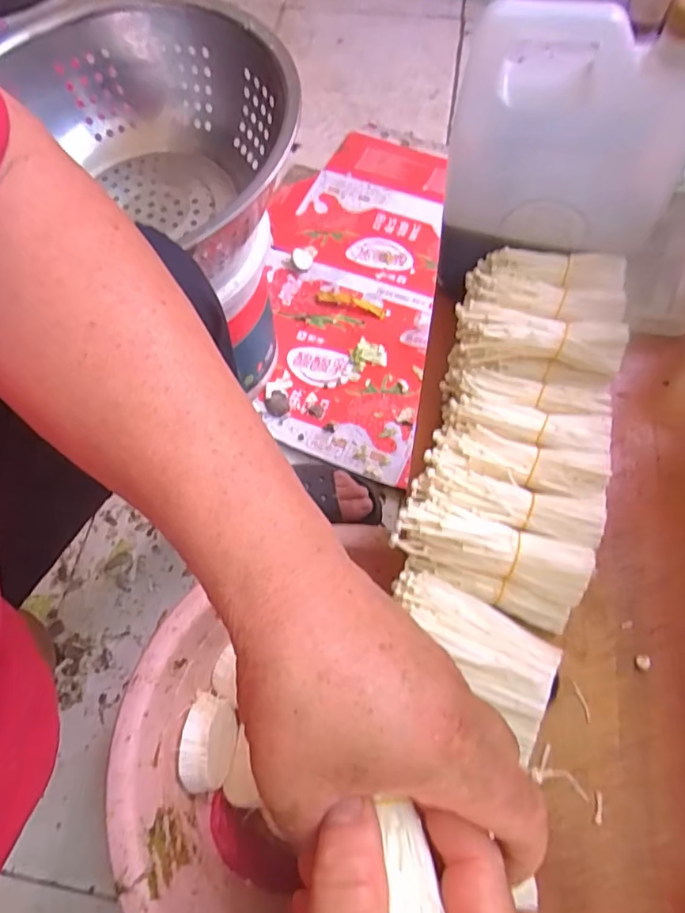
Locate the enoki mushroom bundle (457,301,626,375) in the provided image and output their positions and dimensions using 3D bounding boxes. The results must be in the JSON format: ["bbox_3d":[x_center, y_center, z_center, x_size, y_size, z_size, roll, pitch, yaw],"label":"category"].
[{"bbox_3d":[0.145,-0.087,0.405,0.120,0.035,0.033,15,67,8],"label":"enoki mushroom bundle"}]

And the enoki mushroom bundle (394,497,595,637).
[{"bbox_3d":[0.098,0.072,0.372,0.126,0.050,0.050,18,67,10],"label":"enoki mushroom bundle"}]

